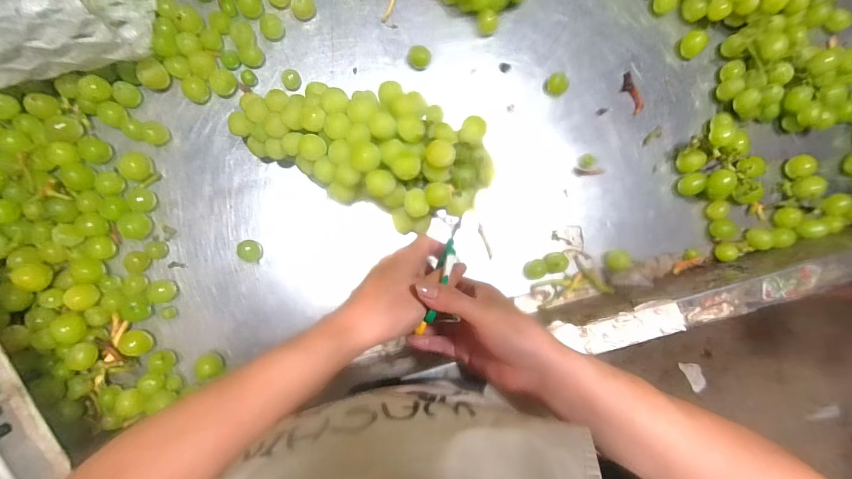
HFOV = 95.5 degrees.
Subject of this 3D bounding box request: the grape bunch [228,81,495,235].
[{"bbox_3d":[-0.061,-0.091,0.368,0.241,0.074,0.122,16,89,5],"label":"grape bunch"}]

